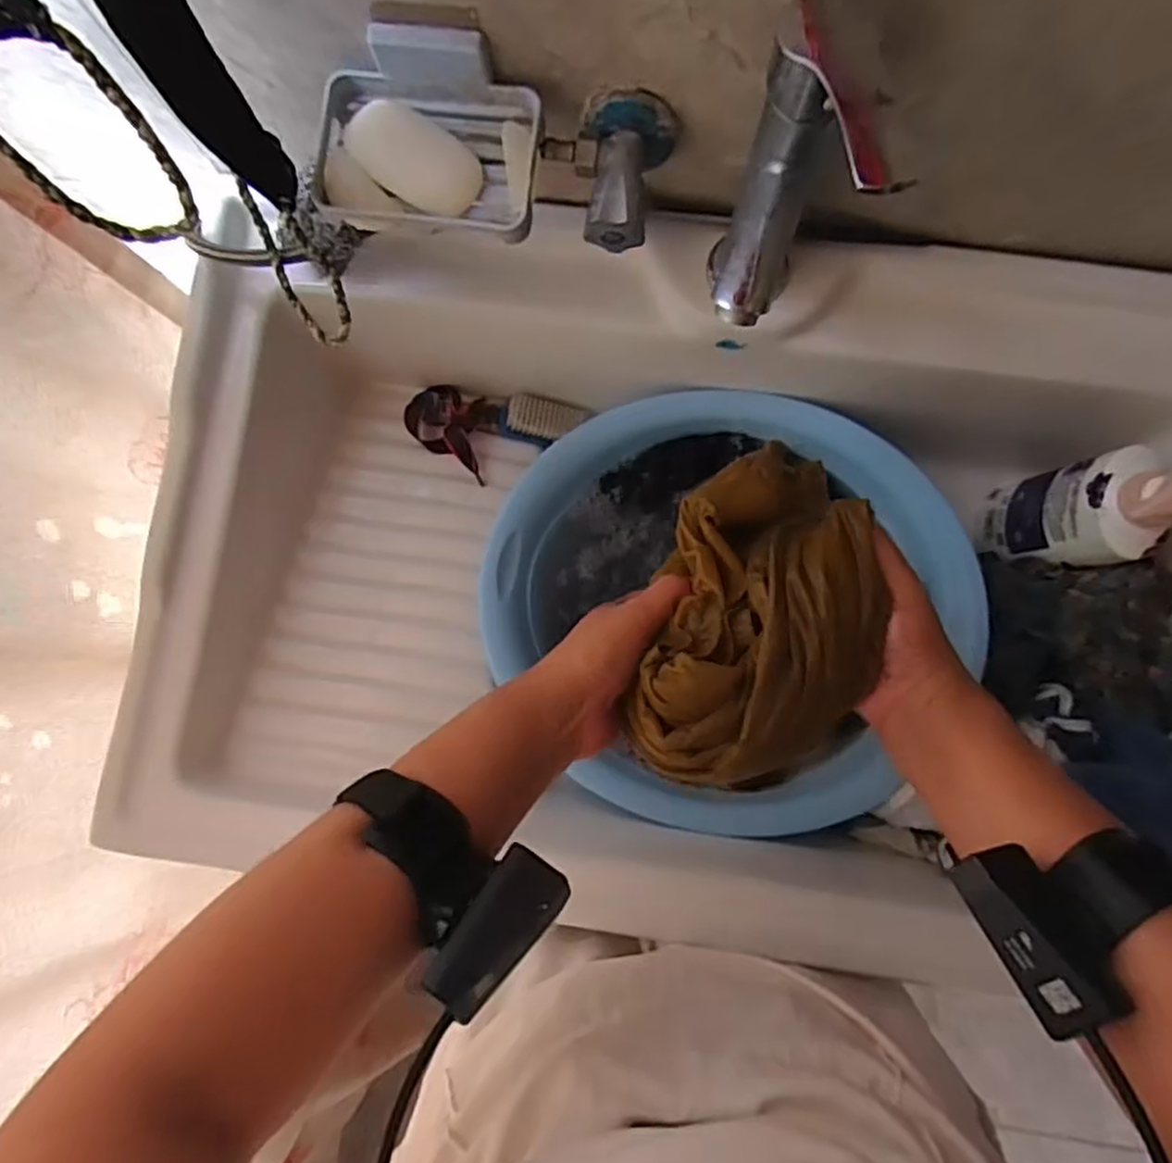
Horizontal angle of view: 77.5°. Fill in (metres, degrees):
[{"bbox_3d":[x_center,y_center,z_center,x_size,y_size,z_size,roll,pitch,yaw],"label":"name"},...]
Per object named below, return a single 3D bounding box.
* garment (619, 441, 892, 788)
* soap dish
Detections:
[{"bbox_3d":[0.101,0.016,0.399,0.120,0.064,0.190,14,85,4],"label":"garment"},{"bbox_3d":[-0.094,-0.254,0.417,0.131,0.046,0.093,7,85,4],"label":"soap dish"}]

